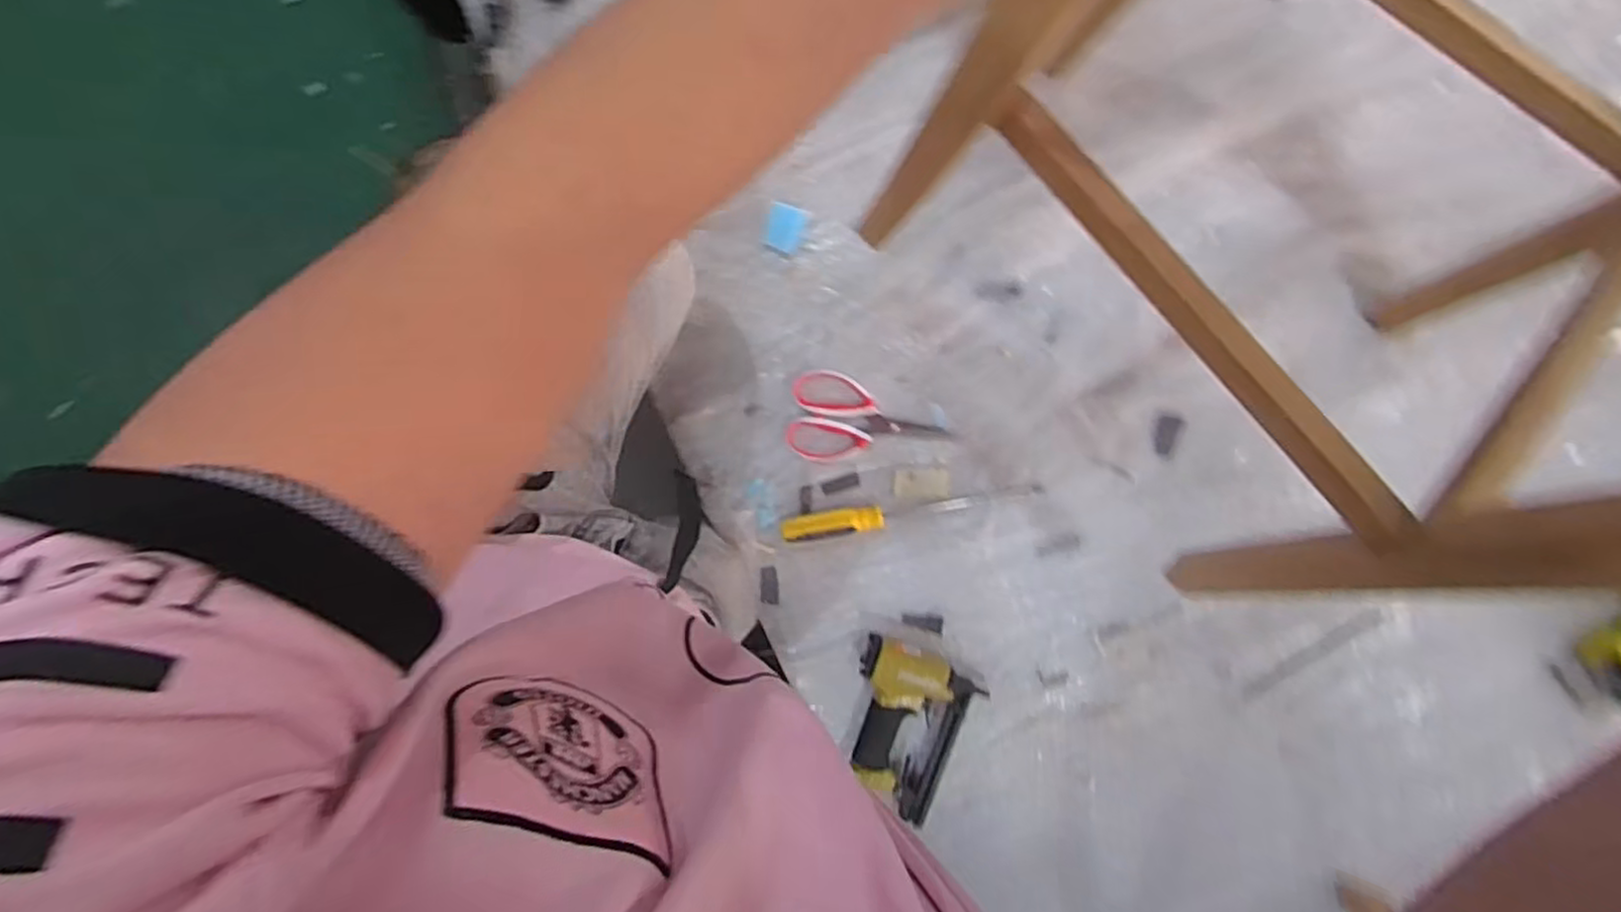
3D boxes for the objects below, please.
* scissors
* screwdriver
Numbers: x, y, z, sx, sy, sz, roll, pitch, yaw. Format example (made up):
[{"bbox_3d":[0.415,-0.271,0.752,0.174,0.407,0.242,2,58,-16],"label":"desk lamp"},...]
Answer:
[{"bbox_3d":[0.063,-0.035,0.808,0.172,0.004,0.097,10,96,7],"label":"scissors"},{"bbox_3d":[0.109,0.060,0.802,0.281,0.022,0.026,-10,93,8],"label":"screwdriver"}]

